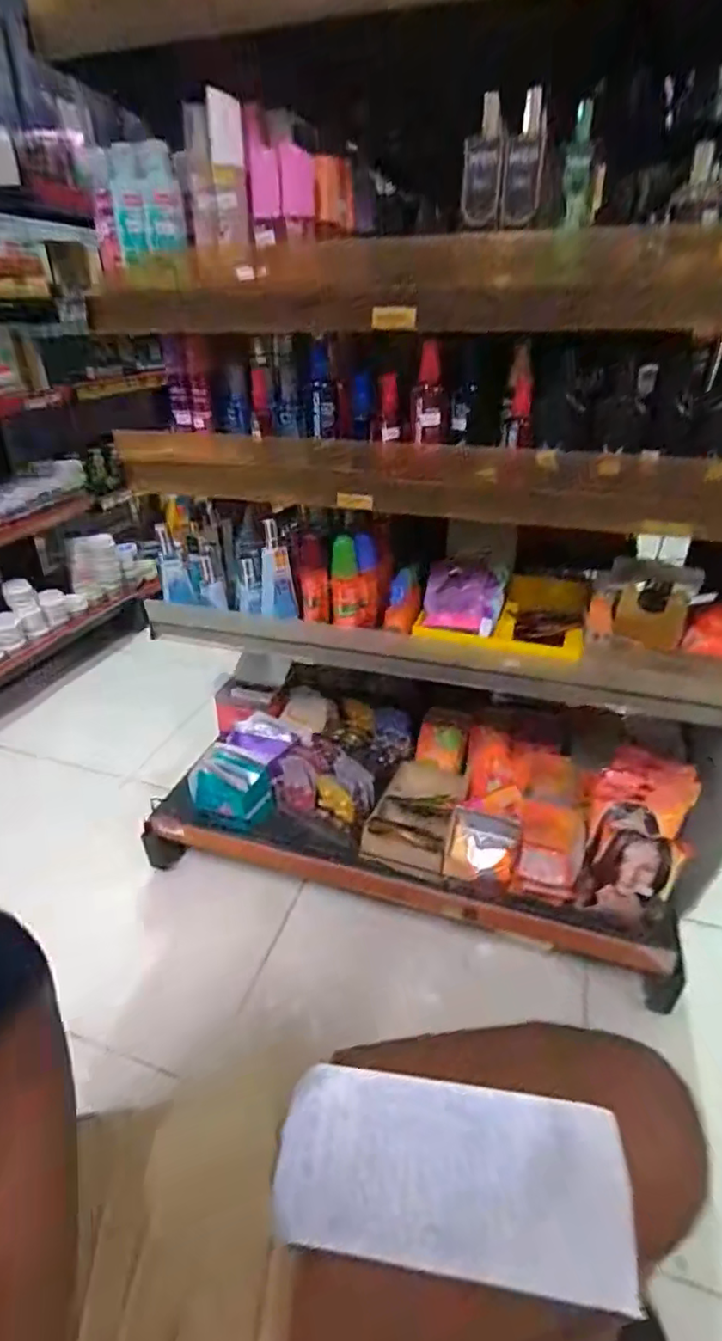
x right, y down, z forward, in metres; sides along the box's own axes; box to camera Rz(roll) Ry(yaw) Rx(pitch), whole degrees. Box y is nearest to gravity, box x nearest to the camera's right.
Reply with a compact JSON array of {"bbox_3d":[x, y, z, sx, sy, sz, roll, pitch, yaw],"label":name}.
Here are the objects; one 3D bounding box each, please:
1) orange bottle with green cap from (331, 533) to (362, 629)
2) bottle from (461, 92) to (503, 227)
[{"bbox_3d":[-0.021,-0.128,0.859,0.043,0.130,0.033,-2,31,-3],"label":"orange bottle with green cap"},{"bbox_3d":[0.118,-0.492,0.572,0.037,0.094,0.034,4,31,7],"label":"bottle"}]

